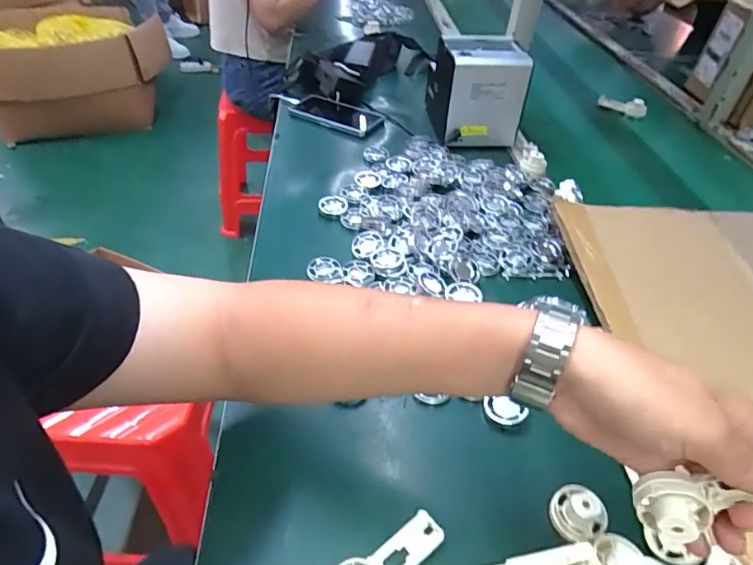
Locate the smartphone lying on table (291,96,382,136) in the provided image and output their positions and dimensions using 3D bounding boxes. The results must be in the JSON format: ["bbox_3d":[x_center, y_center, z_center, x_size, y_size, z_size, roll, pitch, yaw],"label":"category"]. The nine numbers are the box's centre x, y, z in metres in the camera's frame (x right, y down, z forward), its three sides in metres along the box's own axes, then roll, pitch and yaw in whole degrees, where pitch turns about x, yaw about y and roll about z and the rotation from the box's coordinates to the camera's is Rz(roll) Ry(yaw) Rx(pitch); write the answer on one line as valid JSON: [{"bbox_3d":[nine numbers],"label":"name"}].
[{"bbox_3d":[-0.081,-0.307,0.895,0.171,0.014,0.089,22,45,18],"label":"smartphone lying on table"}]

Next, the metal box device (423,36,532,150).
[{"bbox_3d":[0.168,-0.330,0.842,0.139,0.137,0.158,0,42,-6],"label":"metal box device"}]

